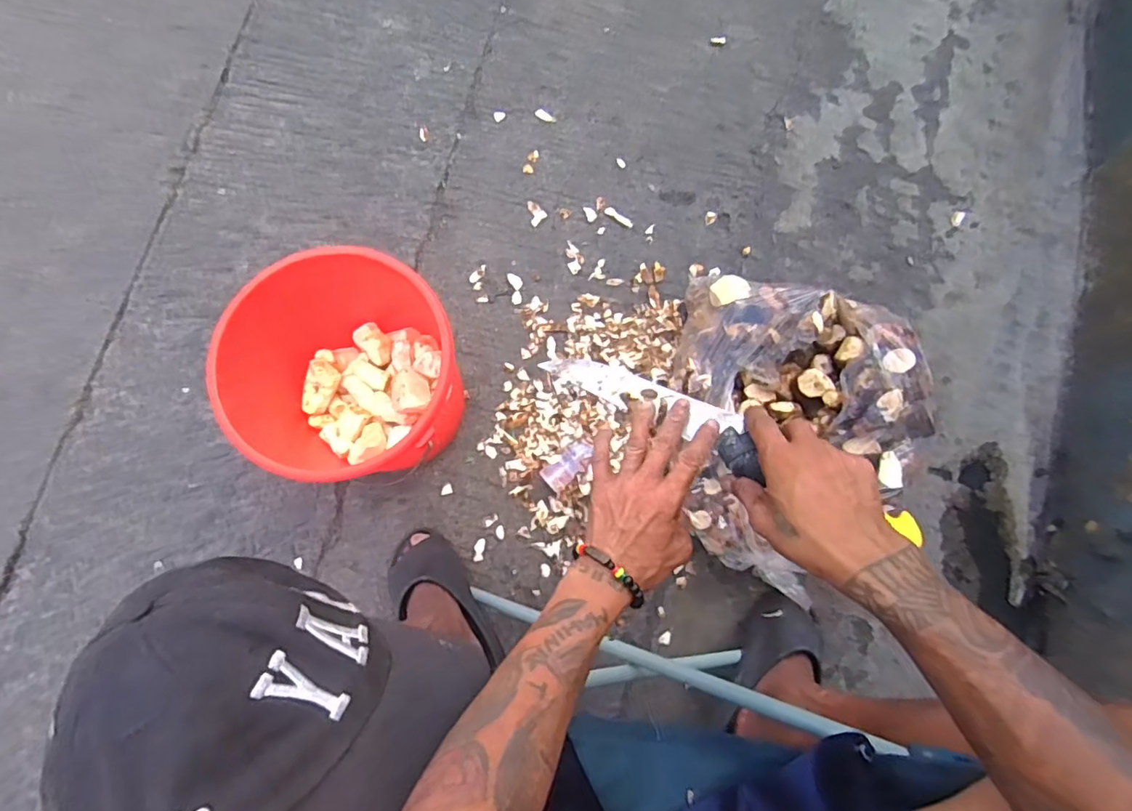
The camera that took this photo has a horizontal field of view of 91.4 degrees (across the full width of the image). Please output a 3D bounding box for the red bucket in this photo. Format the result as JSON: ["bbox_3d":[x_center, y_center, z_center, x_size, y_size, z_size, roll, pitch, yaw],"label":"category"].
[{"bbox_3d":[-0.257,-0.022,0.724,0.244,0.259,0.238,-1,79,5],"label":"red bucket"}]

